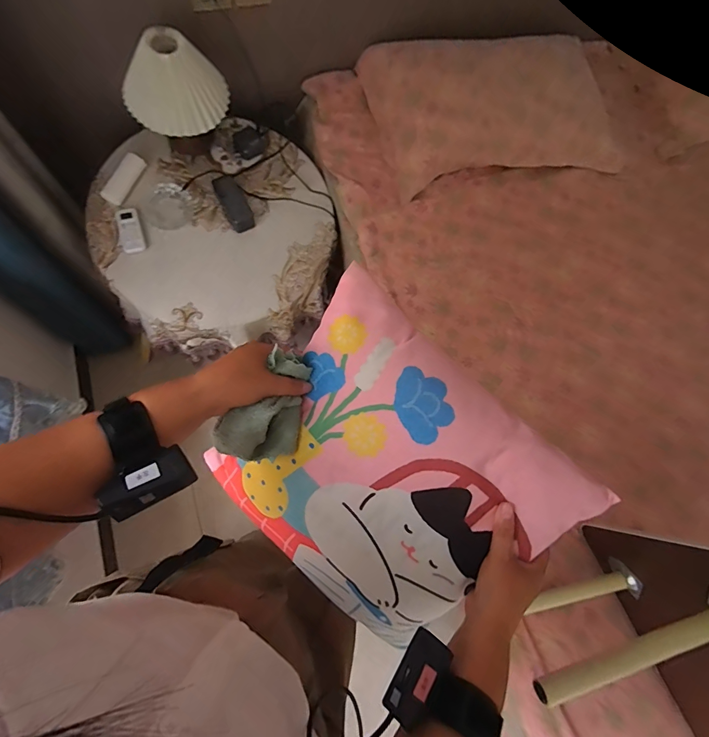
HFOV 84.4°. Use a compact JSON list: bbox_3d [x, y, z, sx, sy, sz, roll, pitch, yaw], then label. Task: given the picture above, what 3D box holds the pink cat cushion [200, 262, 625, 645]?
[{"bbox_3d":[0.039,0.121,0.452,0.365,0.100,0.310,41,91,4],"label":"pink cat cushion"}]

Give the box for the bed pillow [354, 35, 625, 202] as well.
[{"bbox_3d":[0.389,-0.725,1.074,0.657,0.213,0.393,-14,67,-4],"label":"bed pillow"}]

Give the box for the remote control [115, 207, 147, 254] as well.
[{"bbox_3d":[-0.531,-0.327,0.925,0.054,0.017,0.113,-18,82,-6],"label":"remote control"}]

